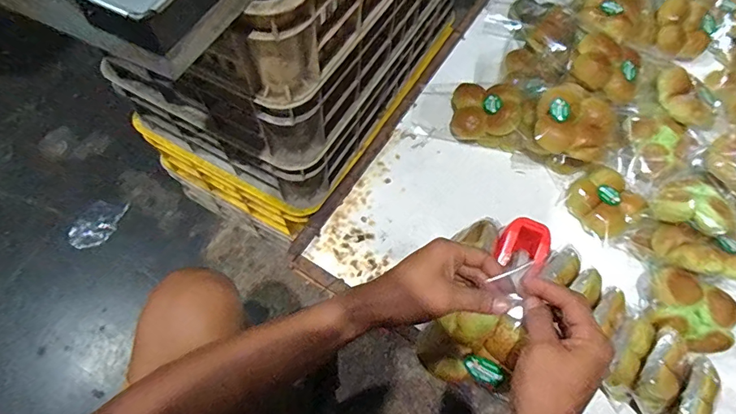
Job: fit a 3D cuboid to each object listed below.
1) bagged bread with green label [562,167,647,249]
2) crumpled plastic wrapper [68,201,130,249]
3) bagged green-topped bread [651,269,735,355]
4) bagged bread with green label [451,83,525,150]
[{"bbox_3d":[0.386,-0.009,0.717,0.101,0.042,0.107,-33,68,-16],"label":"bagged bread with green label"},{"bbox_3d":[-0.619,0.038,1.014,0.075,0.028,0.137,38,68,17],"label":"crumpled plastic wrapper"},{"bbox_3d":[0.463,0.154,0.638,0.116,0.065,0.088,23,65,11],"label":"bagged green-topped bread"},{"bbox_3d":[0.210,-0.163,0.784,0.115,0.077,0.107,0,63,0],"label":"bagged bread with green label"}]

